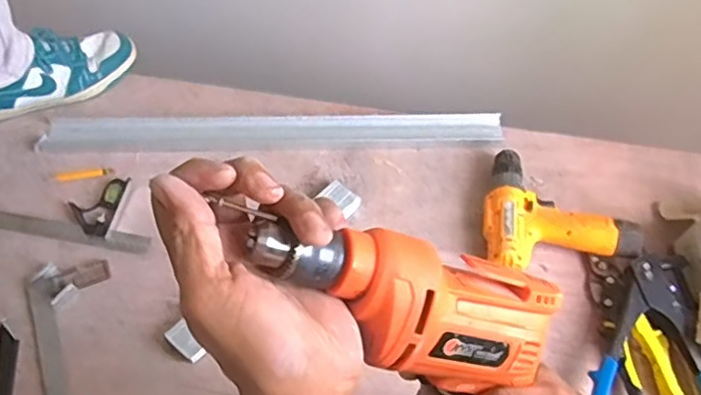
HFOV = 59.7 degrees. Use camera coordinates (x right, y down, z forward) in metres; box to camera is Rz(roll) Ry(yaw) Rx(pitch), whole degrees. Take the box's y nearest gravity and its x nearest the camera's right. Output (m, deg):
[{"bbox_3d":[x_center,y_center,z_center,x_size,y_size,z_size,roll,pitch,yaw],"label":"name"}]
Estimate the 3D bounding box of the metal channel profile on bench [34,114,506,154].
[{"bbox_3d":[-0.112,-0.100,0.938,0.688,0.015,0.057,-1,60,-3],"label":"metal channel profile on bench"}]

